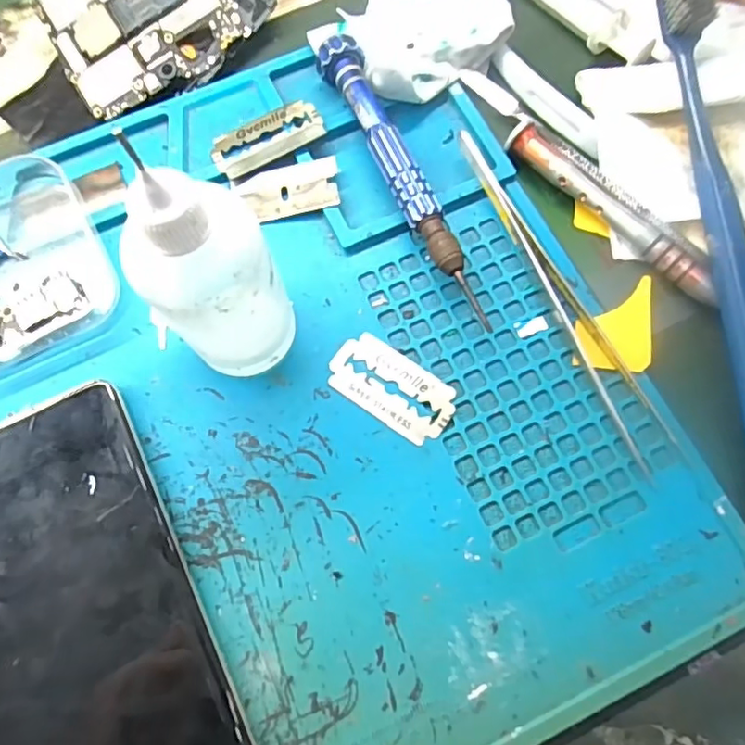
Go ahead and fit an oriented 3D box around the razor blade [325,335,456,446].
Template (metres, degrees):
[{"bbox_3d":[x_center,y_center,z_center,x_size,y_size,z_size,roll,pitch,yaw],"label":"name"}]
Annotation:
[{"bbox_3d":[0.007,0.004,0.189,0.043,0.004,0.023,34,77,10],"label":"razor blade"}]

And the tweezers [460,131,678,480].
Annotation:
[{"bbox_3d":[0.062,-0.027,0.193,0.014,0.011,0.126,-26,75,-7],"label":"tweezers"}]

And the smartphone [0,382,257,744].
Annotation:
[{"bbox_3d":[-0.080,0.085,0.162,0.072,0.010,0.157,-26,75,-7],"label":"smartphone"}]

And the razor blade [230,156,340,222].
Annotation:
[{"bbox_3d":[-0.031,-0.066,0.210,0.037,0.004,0.019,-13,76,3],"label":"razor blade"}]

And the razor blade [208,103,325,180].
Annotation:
[{"bbox_3d":[-0.039,-0.087,0.215,0.042,0.004,0.020,-26,68,-4],"label":"razor blade"}]

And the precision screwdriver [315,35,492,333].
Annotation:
[{"bbox_3d":[0.013,-0.068,0.204,0.019,0.017,0.119,-26,75,-7],"label":"precision screwdriver"}]

